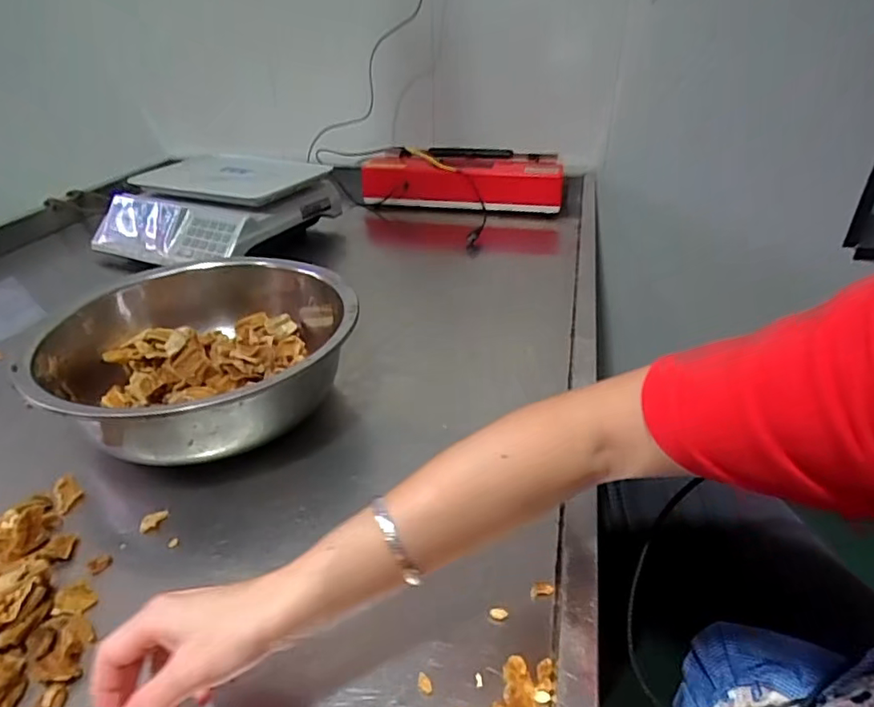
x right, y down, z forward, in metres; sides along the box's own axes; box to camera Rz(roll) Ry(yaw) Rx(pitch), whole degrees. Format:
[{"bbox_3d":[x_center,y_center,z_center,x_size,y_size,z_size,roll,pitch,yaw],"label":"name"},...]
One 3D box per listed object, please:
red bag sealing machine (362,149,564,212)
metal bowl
[{"bbox_3d":[0.049,-0.356,1.176,0.412,0.093,0.103,4,33,3],"label":"red bag sealing machine"},{"bbox_3d":[-0.265,-0.002,0.665,0.364,0.115,0.352,1,33,-1],"label":"metal bowl"}]

